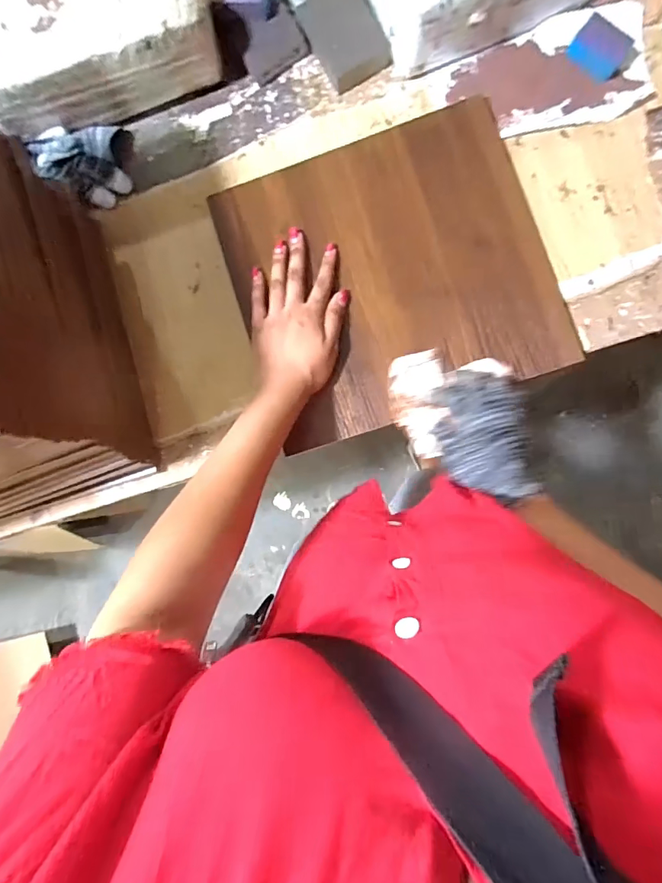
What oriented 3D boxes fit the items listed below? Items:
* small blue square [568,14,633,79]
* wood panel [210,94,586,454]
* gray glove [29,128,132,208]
[{"bbox_3d":[0.289,-0.422,0.489,0.055,0.022,0.036,41,93,3],"label":"small blue square"},{"bbox_3d":[0.065,-0.188,0.509,0.332,0.021,0.316,-18,85,2],"label":"wood panel"},{"bbox_3d":[-0.297,-0.327,0.548,0.110,0.031,0.086,-3,91,4],"label":"gray glove"}]

